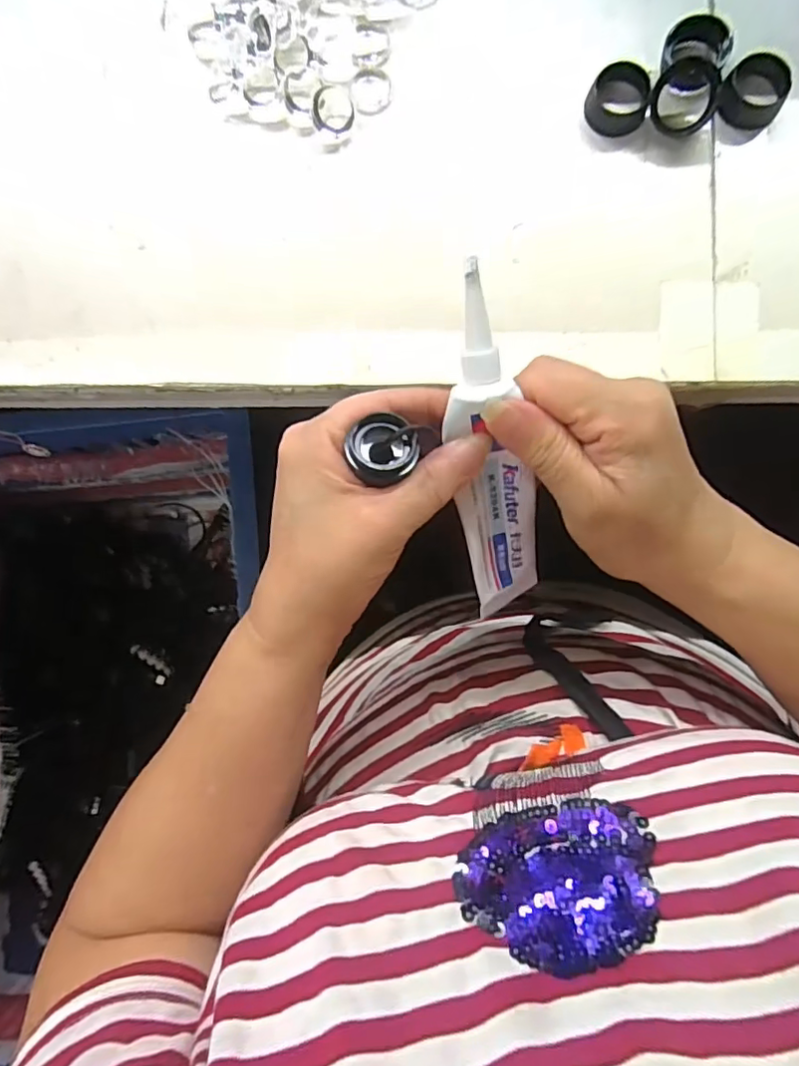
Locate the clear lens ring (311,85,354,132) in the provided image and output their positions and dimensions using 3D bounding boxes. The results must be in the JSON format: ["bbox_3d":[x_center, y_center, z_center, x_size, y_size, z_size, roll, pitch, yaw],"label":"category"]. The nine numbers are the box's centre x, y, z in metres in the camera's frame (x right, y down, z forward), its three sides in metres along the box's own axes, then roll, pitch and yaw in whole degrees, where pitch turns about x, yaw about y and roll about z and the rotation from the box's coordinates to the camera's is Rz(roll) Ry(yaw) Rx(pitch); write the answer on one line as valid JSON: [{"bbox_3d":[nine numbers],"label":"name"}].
[{"bbox_3d":[-0.031,-0.207,0.272,0.019,0.007,0.021,9,89,-11],"label":"clear lens ring"}]

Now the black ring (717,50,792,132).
[{"bbox_3d":[0.162,-0.201,0.257,0.027,0.013,0.027,0,87,5],"label":"black ring"}]

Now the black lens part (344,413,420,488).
[{"bbox_3d":[-0.006,-0.033,0.223,0.026,0.008,0.024,-18,85,4],"label":"black lens part"}]

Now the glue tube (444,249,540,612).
[{"bbox_3d":[0.039,-0.029,0.233,0.034,0.022,0.147,-10,121,4],"label":"glue tube"}]

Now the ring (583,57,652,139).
[{"bbox_3d":[0.102,-0.203,0.264,0.028,0.013,0.026,0,87,5],"label":"ring"}]

